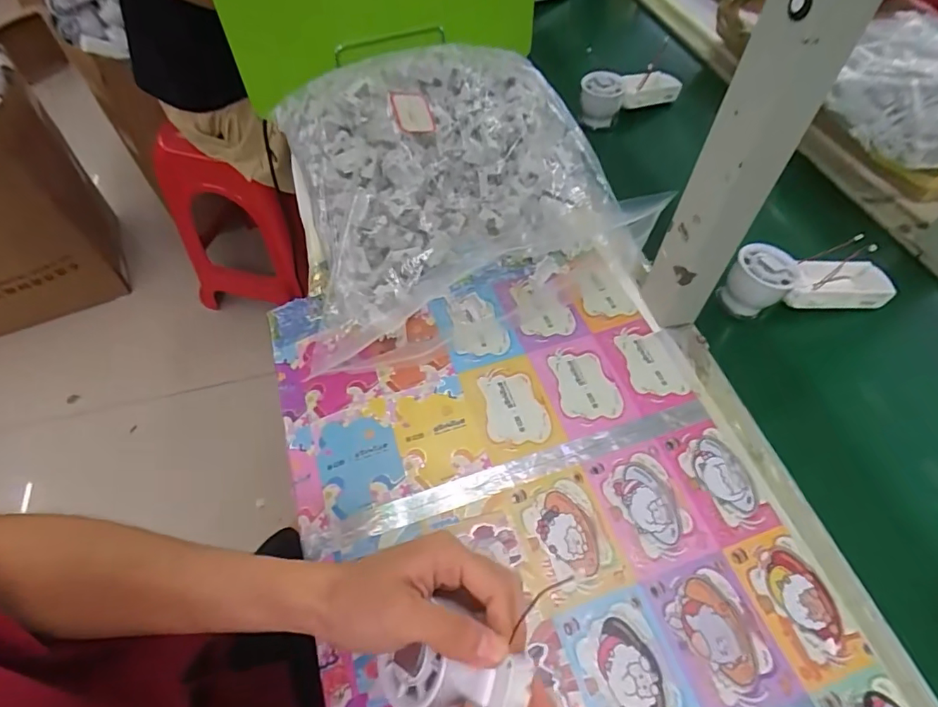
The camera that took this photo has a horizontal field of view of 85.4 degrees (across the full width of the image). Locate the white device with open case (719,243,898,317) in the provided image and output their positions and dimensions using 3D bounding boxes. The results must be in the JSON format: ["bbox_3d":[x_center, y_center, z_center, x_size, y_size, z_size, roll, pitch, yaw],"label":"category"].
[{"bbox_3d":[0.337,-0.073,0.504,0.163,0.057,0.053,-2,55,-1],"label":"white device with open case"}]

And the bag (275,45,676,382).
[{"bbox_3d":[-0.029,-0.177,0.515,0.301,0.109,0.310,-19,57,-12],"label":"bag"}]

